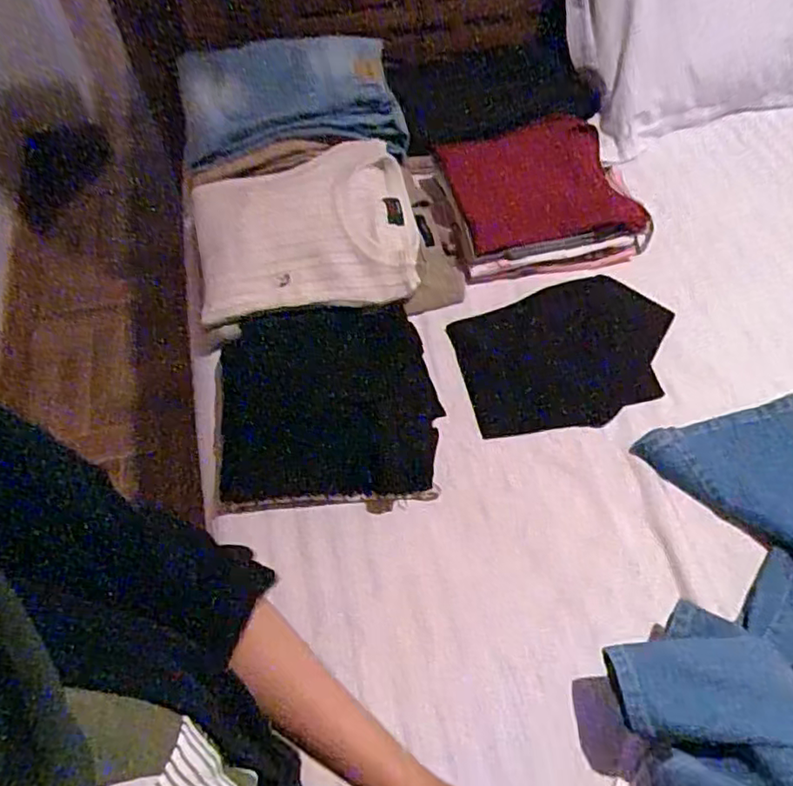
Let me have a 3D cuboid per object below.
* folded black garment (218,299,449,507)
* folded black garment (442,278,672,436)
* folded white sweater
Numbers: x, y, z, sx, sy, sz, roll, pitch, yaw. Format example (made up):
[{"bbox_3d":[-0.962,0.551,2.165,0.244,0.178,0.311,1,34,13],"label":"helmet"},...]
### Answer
[{"bbox_3d":[-0.084,0.007,0.717,0.251,0.042,0.232,-4,57,-1],"label":"folded black garment"},{"bbox_3d":[0.210,-0.045,0.752,0.255,0.019,0.179,-16,67,0],"label":"folded black garment"},{"bbox_3d":[-0.119,-0.216,0.797,0.271,0.056,0.237,-9,57,-5],"label":"folded white sweater"}]

